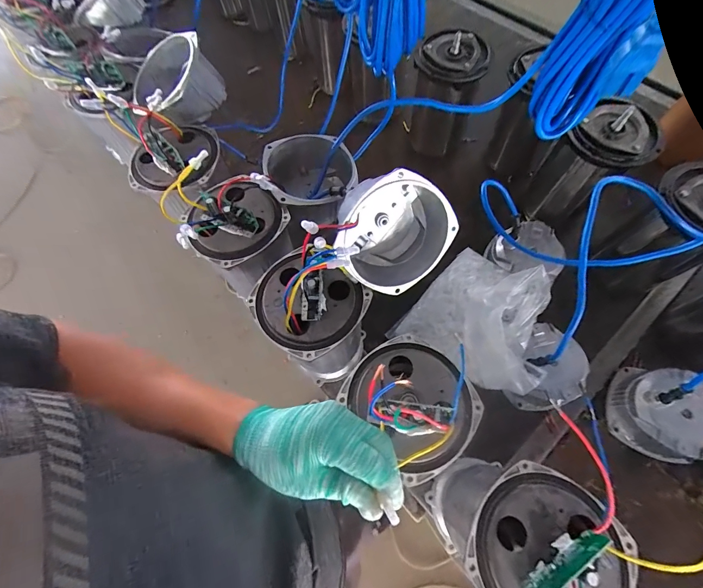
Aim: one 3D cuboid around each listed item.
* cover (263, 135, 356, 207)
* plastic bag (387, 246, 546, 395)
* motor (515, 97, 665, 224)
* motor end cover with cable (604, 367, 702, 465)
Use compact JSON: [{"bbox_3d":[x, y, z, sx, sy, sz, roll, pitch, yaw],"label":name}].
[{"bbox_3d":[-0.061,-0.179,0.517,0.131,0.086,0.125,-21,68,-6],"label":"cover"},{"bbox_3d":[0.210,0.019,0.539,0.187,0.112,0.211,27,72,13],"label":"plastic bag"},{"bbox_3d":[0.416,-0.222,0.597,0.110,0.214,0.131,-34,70,-11],"label":"motor"},{"bbox_3d":[0.472,0.182,0.509,0.112,0.086,0.116,30,72,14],"label":"motor end cover with cable"}]

